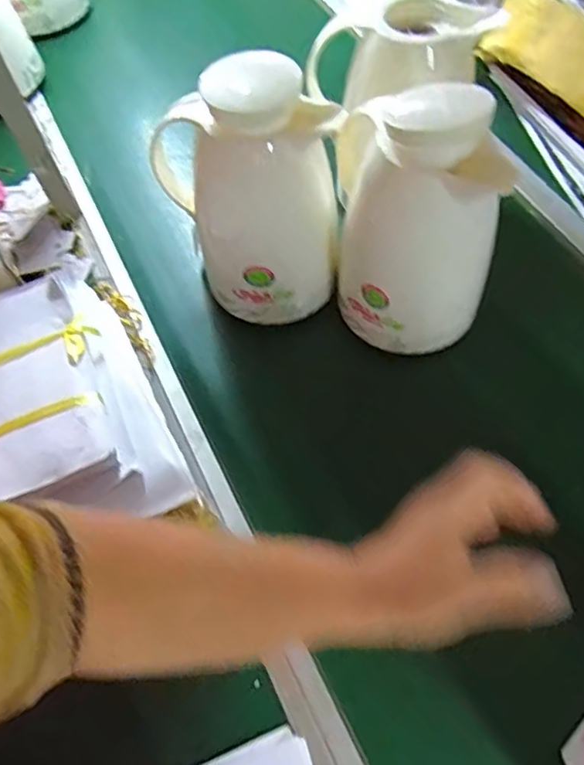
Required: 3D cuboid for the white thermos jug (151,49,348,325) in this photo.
[{"bbox_3d":[-0.039,-0.186,0.605,0.173,0.244,0.133,-14,61,-5],"label":"white thermos jug"}]

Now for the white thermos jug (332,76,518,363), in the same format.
[{"bbox_3d":[0.121,-0.157,0.582,0.149,0.254,0.135,3,61,5],"label":"white thermos jug"}]

